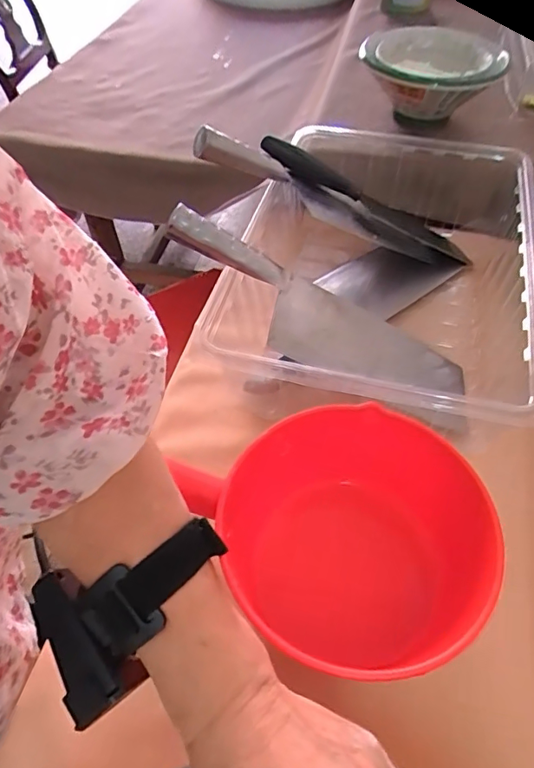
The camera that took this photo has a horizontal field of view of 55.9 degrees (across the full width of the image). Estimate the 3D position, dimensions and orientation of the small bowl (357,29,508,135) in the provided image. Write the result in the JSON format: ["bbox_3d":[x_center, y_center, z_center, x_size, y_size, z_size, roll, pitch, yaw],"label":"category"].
[{"bbox_3d":[0.222,-0.407,0.687,0.169,0.099,0.174,1,52,-2],"label":"small bowl"}]

